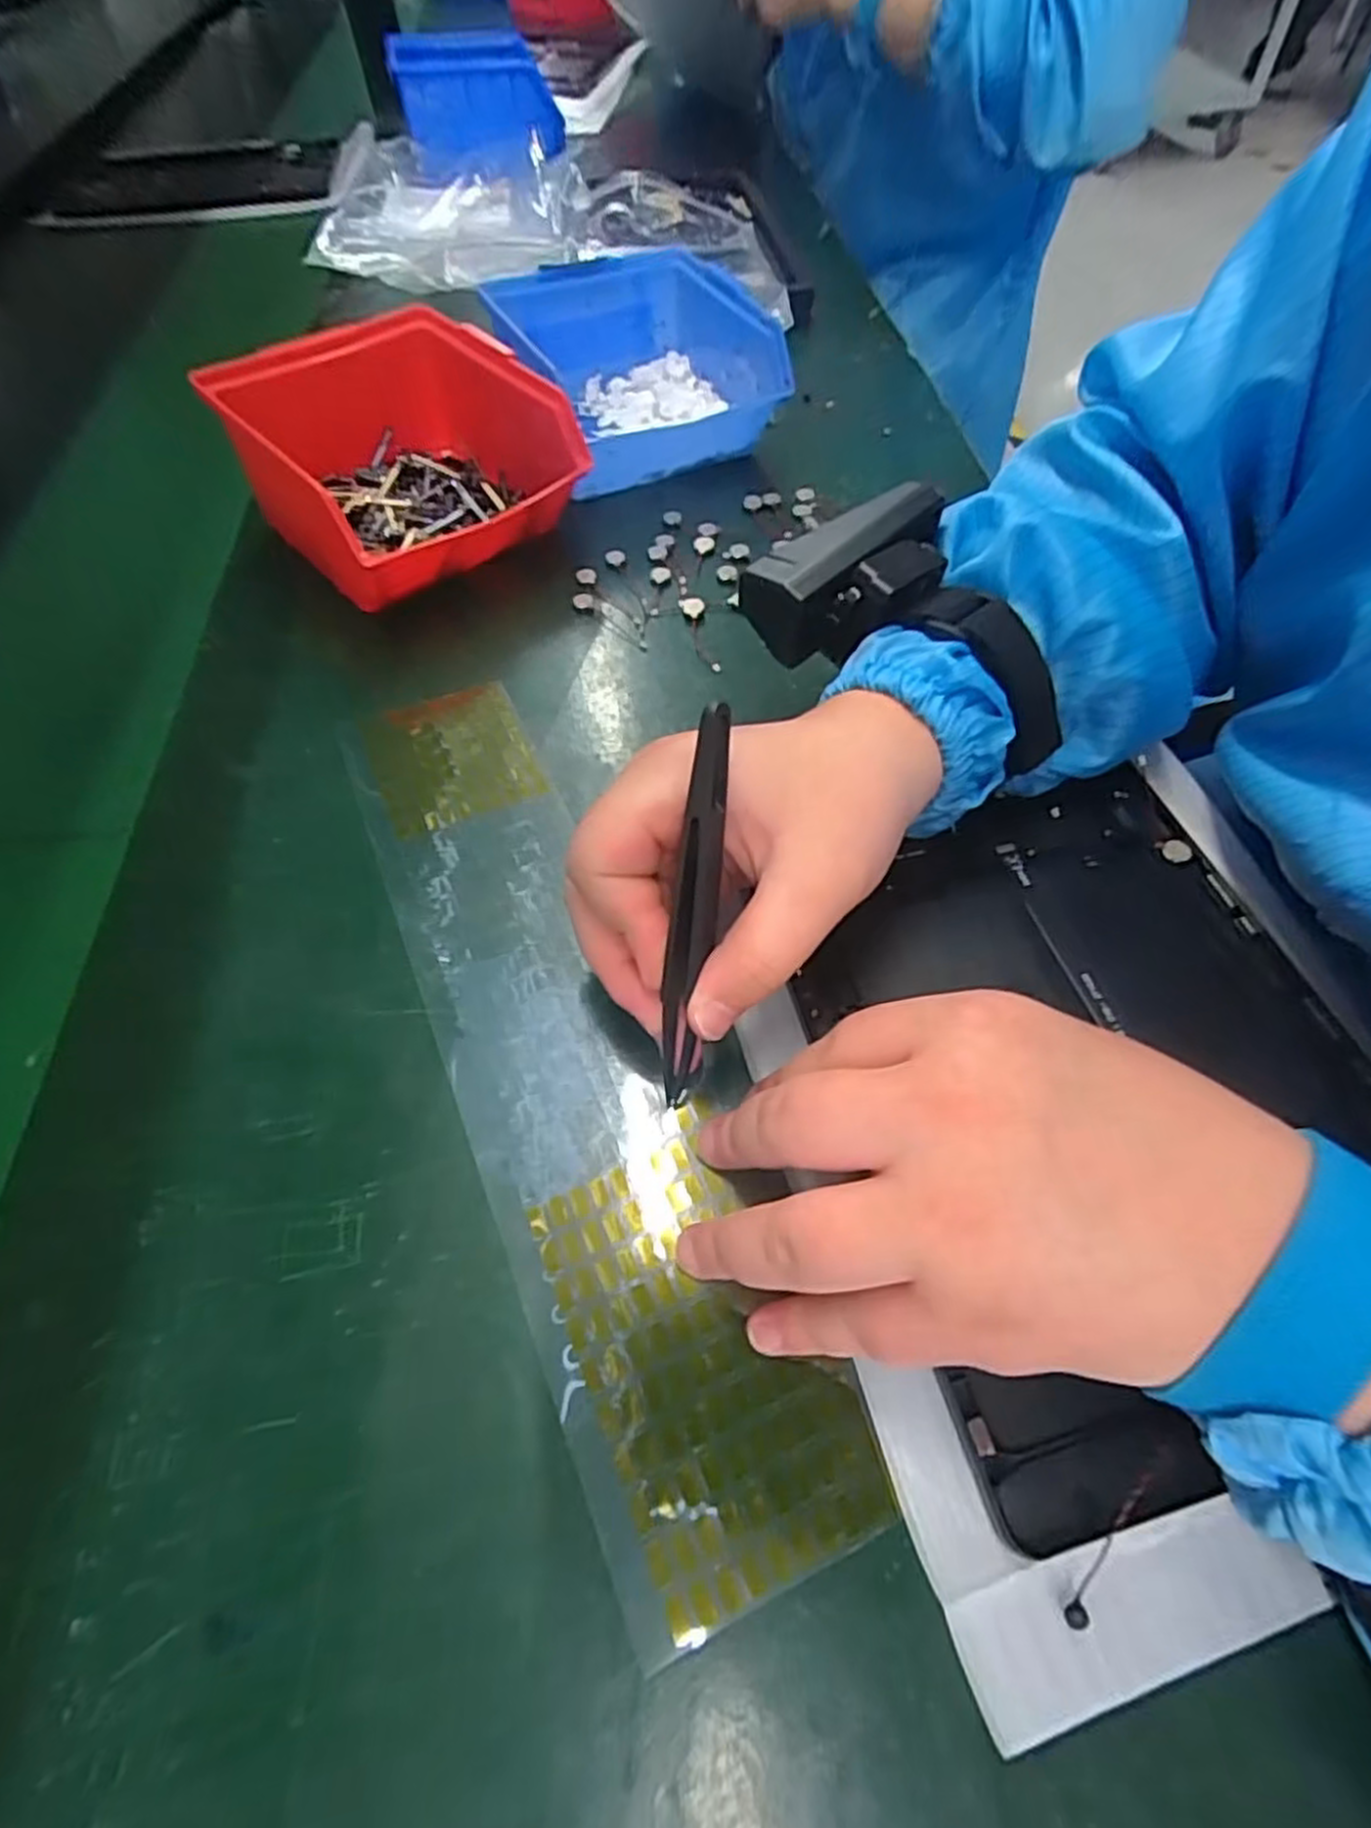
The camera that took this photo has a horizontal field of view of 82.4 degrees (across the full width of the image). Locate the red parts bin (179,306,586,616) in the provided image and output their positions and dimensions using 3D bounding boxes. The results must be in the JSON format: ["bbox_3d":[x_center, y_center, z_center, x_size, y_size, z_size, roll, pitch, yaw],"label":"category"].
[{"bbox_3d":[-0.122,-0.214,0.370,0.136,0.071,0.132,-39,62,-20],"label":"red parts bin"}]

